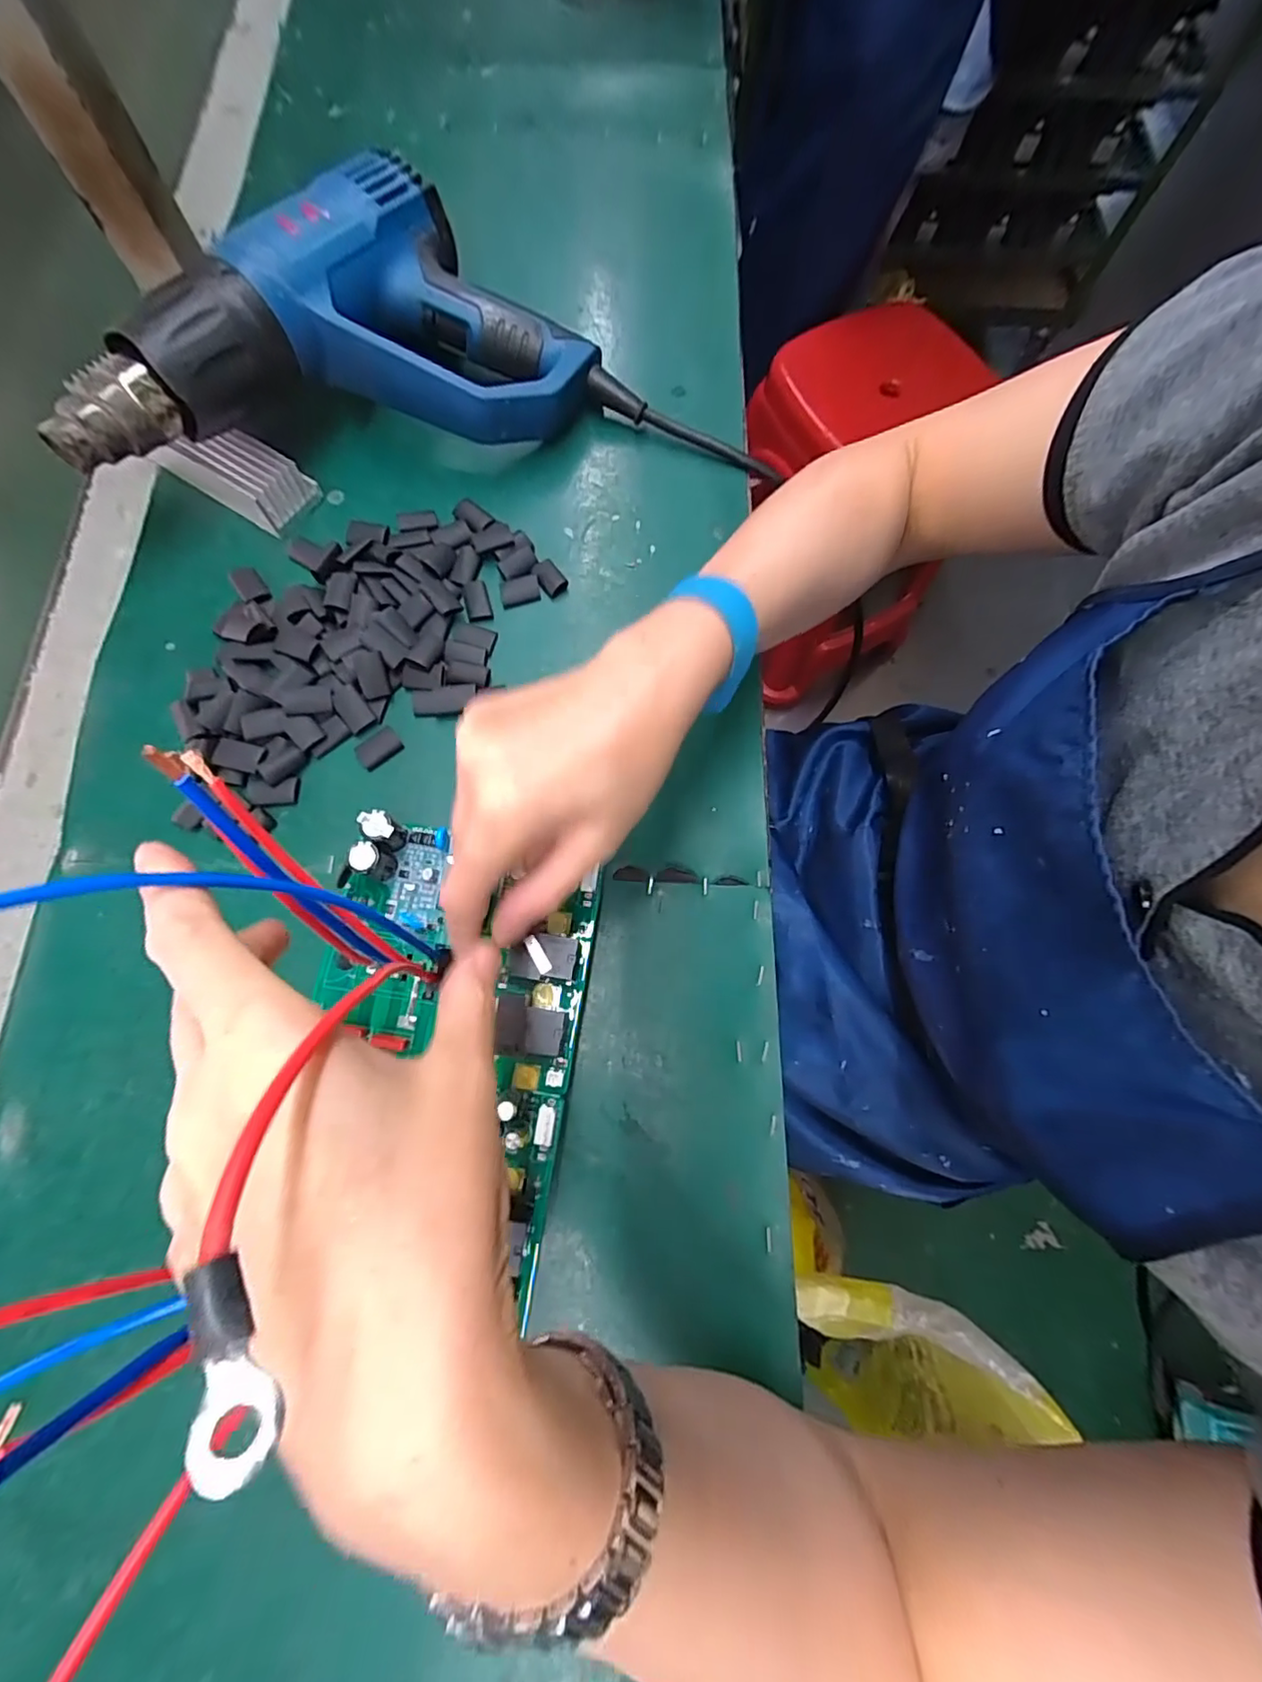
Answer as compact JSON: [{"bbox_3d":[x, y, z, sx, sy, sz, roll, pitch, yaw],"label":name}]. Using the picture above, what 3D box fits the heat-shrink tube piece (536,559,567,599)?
[{"bbox_3d":[-0.051,-0.167,0.362,0.014,0.005,0.025,-35,79,-10],"label":"heat-shrink tube piece"}]

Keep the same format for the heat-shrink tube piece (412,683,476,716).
[{"bbox_3d":[-0.110,-0.083,0.337,0.038,0.005,0.016,-8,75,-3],"label":"heat-shrink tube piece"}]

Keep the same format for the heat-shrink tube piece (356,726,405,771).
[{"bbox_3d":[-0.146,-0.054,0.332,0.026,0.004,0.016,-38,79,-10],"label":"heat-shrink tube piece"}]

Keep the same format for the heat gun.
[{"bbox_3d":[-0.179,-0.311,0.352,0.293,0.089,0.162,-20,77,-6],"label":"heat gun"}]

